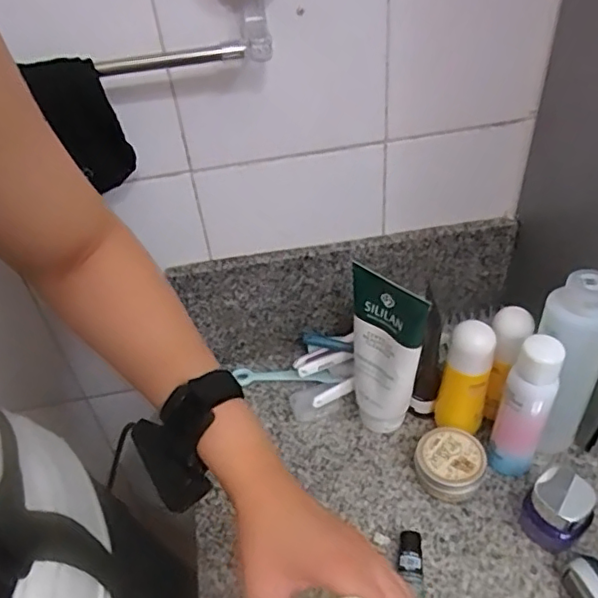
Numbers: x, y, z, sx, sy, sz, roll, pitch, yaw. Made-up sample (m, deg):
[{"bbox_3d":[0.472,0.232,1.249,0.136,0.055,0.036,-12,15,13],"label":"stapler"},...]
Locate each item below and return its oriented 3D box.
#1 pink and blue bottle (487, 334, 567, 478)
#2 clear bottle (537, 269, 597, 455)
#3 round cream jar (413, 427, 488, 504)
[{"bbox_3d":[0.213,0.105,0.546,0.042,0.162,0.036,19,46,26],"label":"pink and blue bottle"},{"bbox_3d":[0.248,0.064,0.546,0.060,0.192,0.062,-15,41,-11],"label":"clear bottle"},{"bbox_3d":[0.151,0.170,0.583,0.067,0.037,0.068,-3,40,3],"label":"round cream jar"}]

